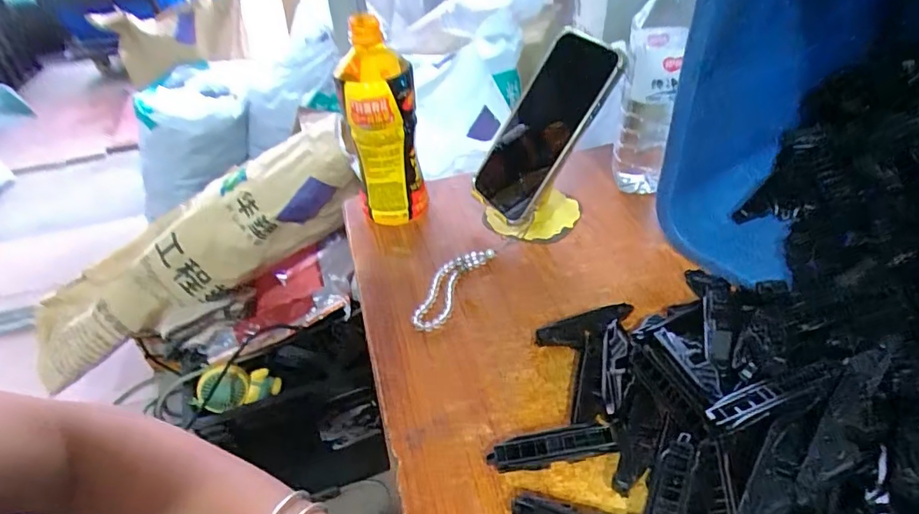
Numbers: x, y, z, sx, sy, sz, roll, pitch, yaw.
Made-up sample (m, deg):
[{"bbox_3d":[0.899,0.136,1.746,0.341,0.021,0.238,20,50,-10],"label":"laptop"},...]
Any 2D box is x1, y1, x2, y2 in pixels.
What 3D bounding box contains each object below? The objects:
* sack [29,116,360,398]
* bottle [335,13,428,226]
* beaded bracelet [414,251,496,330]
[{"bbox_3d":[-0.425,-0.019,0.848,0.652,0.135,0.179,-24,36,19],"label":"sack"},{"bbox_3d":[-0.073,-0.120,0.485,0.064,0.186,0.070,-10,40,-7],"label":"bottle"},{"bbox_3d":[-0.009,0.024,0.447,0.035,0.008,0.104,18,45,24],"label":"beaded bracelet"}]

